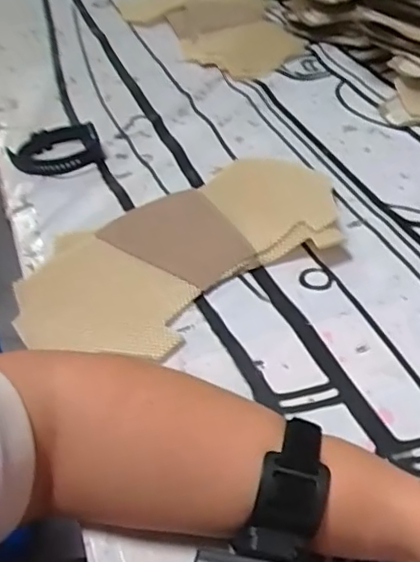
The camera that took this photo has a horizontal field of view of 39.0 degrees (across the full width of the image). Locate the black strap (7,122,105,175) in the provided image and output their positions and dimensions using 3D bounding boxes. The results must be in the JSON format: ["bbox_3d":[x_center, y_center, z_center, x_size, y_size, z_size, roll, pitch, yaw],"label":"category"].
[{"bbox_3d":[-0.164,-0.144,0.652,0.092,0.031,0.071,14,46,15],"label":"black strap"}]

